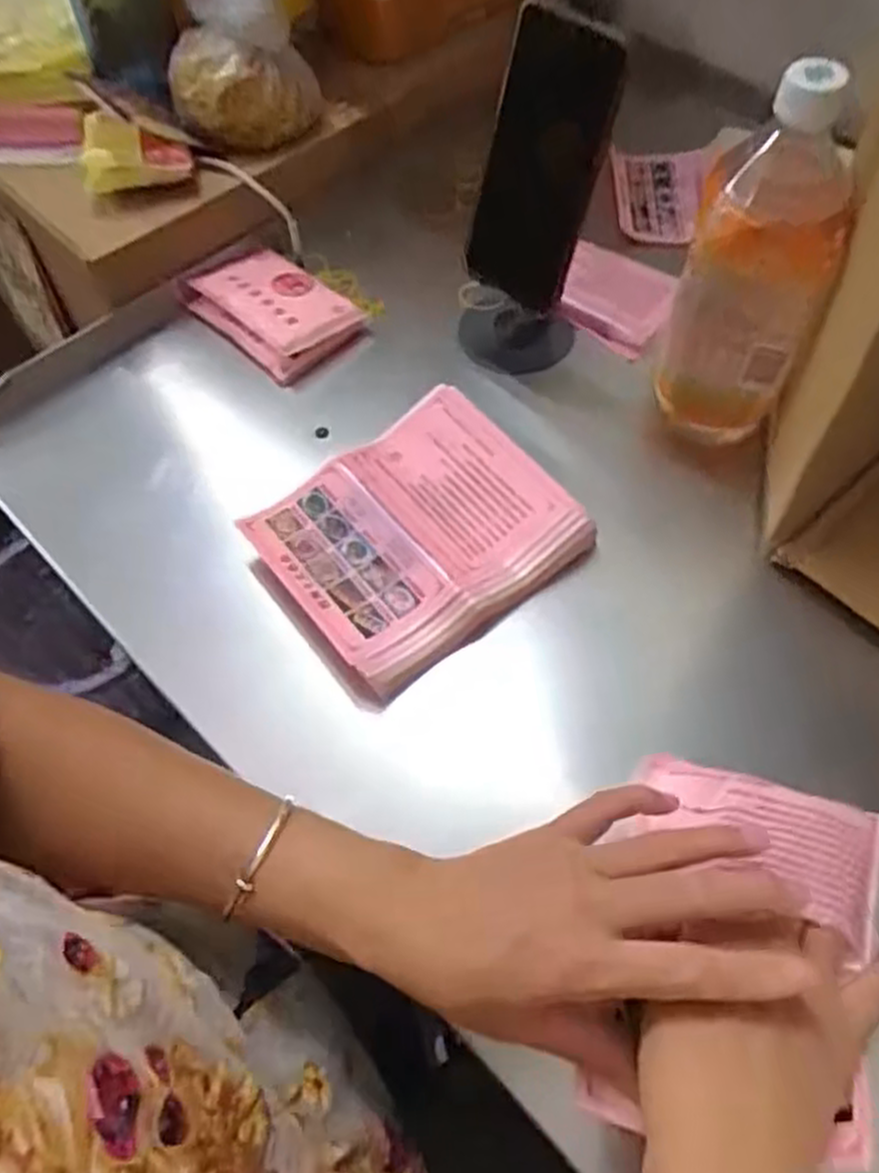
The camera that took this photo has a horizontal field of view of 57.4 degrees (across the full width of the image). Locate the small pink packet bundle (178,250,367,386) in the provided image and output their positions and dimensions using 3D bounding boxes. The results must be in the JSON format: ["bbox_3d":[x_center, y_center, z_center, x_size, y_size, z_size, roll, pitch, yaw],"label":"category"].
[{"bbox_3d":[-0.124,-0.207,0.597,0.127,0.026,0.080,39,68,23],"label":"small pink packet bundle"}]

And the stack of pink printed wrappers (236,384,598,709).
[{"bbox_3d":[-0.014,-0.028,0.485,0.161,0.039,0.137,-34,63,-16],"label":"stack of pink printed wrappers"}]

